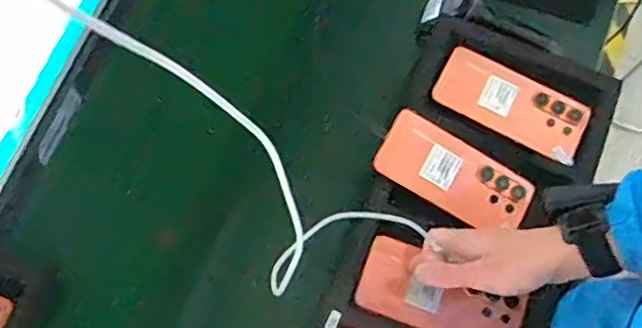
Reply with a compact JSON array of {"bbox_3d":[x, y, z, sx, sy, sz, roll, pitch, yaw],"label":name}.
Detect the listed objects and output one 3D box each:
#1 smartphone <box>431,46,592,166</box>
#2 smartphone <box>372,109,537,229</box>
[{"bbox_3d":[0.217,-0.070,0.719,0.167,0.014,0.080,29,75,8],"label":"smartphone"},{"bbox_3d":[0.144,0.012,0.683,0.168,0.009,0.077,29,78,-1],"label":"smartphone"}]

